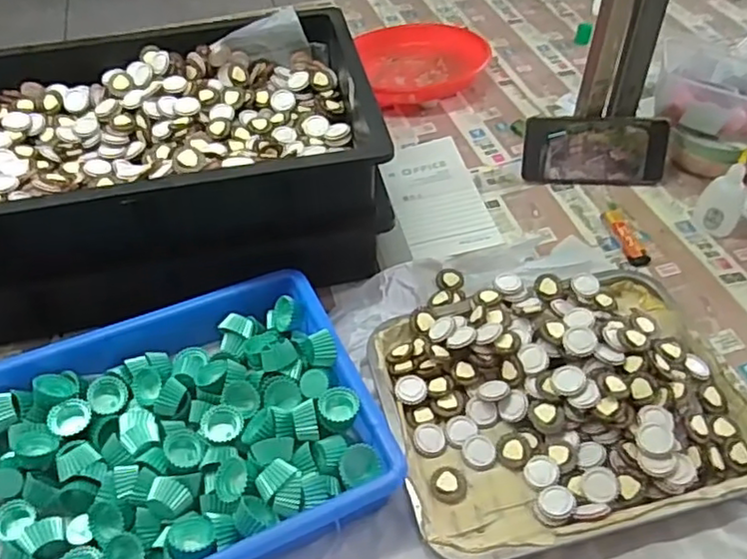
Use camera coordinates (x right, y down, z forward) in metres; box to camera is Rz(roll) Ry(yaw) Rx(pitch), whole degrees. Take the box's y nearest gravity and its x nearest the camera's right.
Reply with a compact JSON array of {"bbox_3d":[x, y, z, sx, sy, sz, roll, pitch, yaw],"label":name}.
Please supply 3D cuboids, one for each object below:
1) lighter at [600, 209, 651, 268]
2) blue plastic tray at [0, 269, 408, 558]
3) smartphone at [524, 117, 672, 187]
[{"bbox_3d":[0.277,-0.050,0.699,0.027,0.014,0.086,-8,47,-5],"label":"lighter"},{"bbox_3d":[-0.185,0.133,0.498,0.359,0.041,0.243,-21,54,-16],"label":"blue plastic tray"},{"bbox_3d":[0.262,-0.153,0.758,0.162,0.080,0.013,2,18,6],"label":"smartphone"}]

